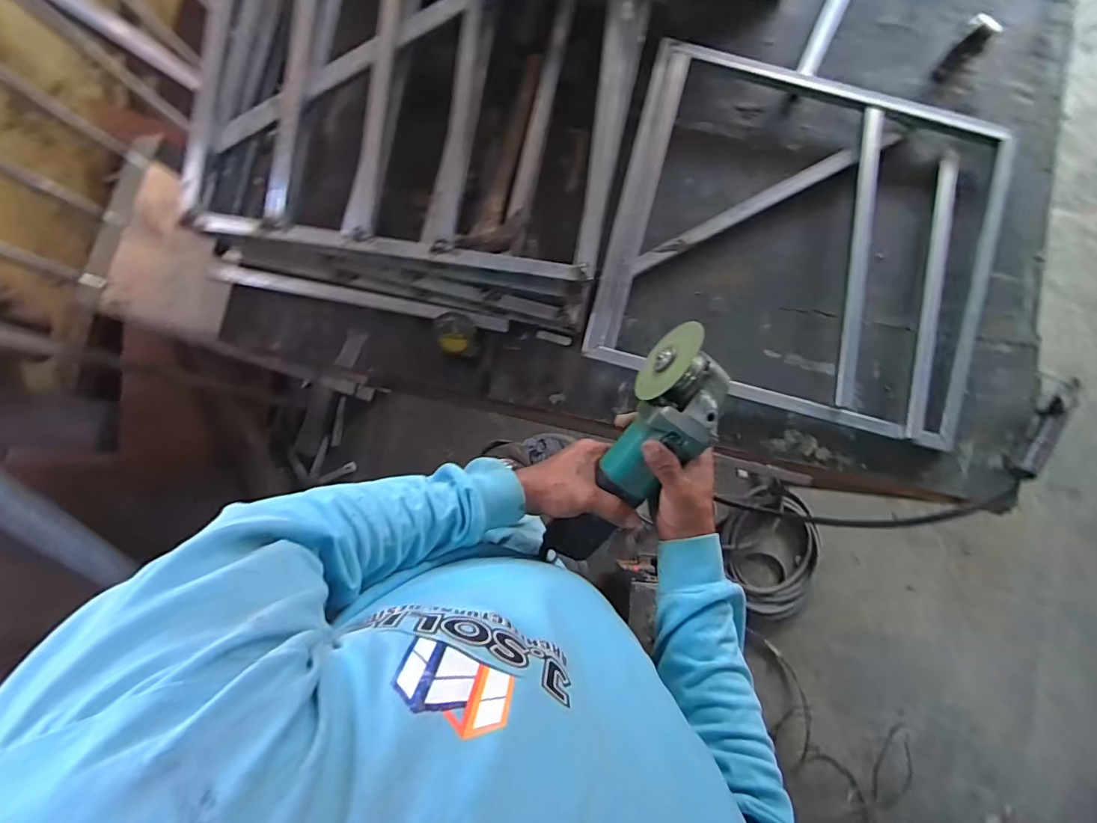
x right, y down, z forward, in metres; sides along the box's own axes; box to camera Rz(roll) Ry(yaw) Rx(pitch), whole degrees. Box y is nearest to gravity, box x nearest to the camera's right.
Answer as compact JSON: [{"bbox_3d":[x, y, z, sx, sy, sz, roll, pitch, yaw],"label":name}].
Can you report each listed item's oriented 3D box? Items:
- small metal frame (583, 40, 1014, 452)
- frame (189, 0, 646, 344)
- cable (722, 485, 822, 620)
[{"bbox_3d":[0.384,-0.259,0.749,0.560,0.056,0.519,15,87,-2],"label":"small metal frame"},{"bbox_3d":[-0.175,-0.450,0.730,0.573,0.103,0.605,11,87,-2],"label":"frame"},{"bbox_3d":[0.644,0.412,1.435,0.264,0.050,0.370,-3,87,-3],"label":"cable"}]

